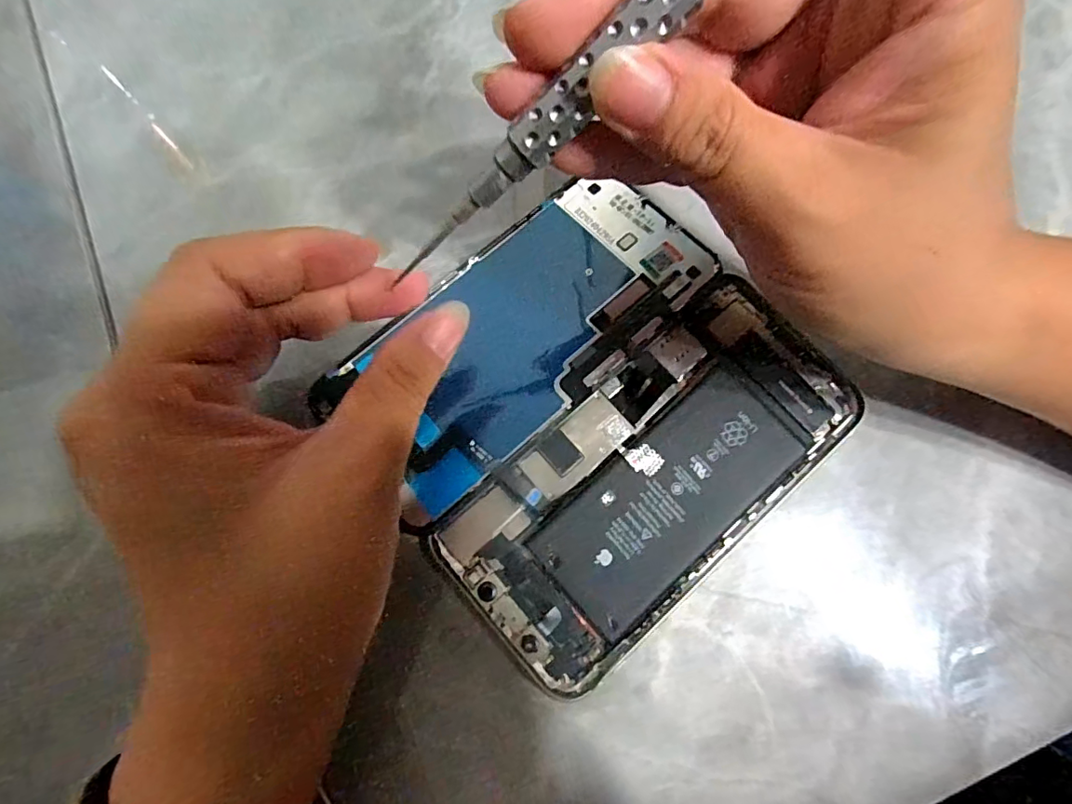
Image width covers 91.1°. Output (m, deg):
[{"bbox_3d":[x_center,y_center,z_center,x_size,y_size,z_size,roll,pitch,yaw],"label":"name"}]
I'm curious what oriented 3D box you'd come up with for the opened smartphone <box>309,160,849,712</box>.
[{"bbox_3d":[0.019,-0.001,0.185,0.147,0.016,0.137,-41,81,-9],"label":"opened smartphone"}]

